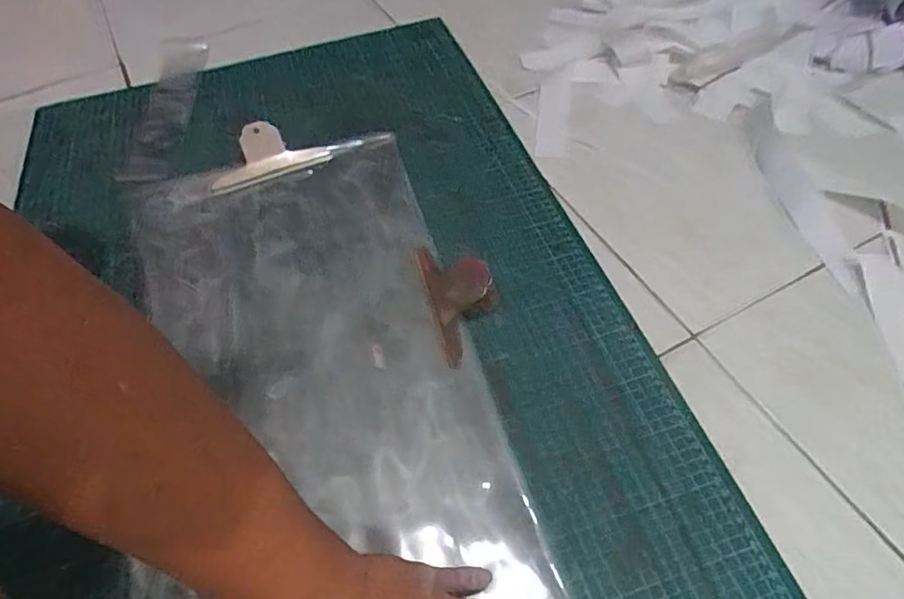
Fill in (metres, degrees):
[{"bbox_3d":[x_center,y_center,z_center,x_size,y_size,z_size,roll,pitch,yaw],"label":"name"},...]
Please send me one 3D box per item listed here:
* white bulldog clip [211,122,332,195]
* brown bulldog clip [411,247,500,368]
[{"bbox_3d":[-0.217,-0.172,0.660,0.143,0.040,0.062,-20,55,-10],"label":"white bulldog clip"},{"bbox_3d":[0.009,-0.006,0.547,0.064,0.021,0.134,-15,54,-6],"label":"brown bulldog clip"}]

